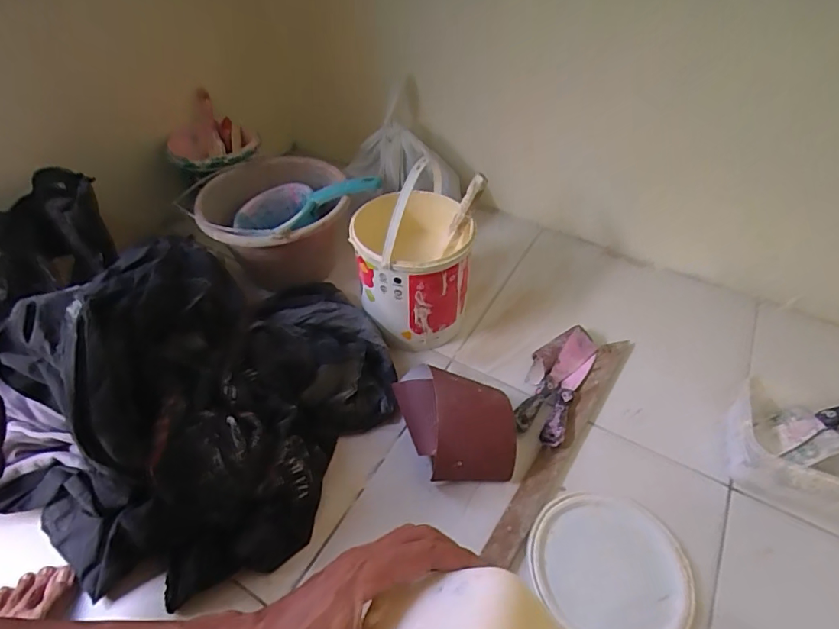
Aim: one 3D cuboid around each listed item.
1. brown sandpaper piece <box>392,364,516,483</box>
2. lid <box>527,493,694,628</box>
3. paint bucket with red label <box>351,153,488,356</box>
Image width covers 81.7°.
[{"bbox_3d":[0.044,0.135,0.649,0.154,0.086,0.156,-2,45,-2],"label":"brown sandpaper piece"},{"bbox_3d":[0.221,0.289,0.555,0.175,0.014,0.170,0,45,0],"label":"lid"},{"bbox_3d":[-0.003,-0.099,0.749,0.169,0.280,0.185,1,46,-1],"label":"paint bucket with red label"}]

